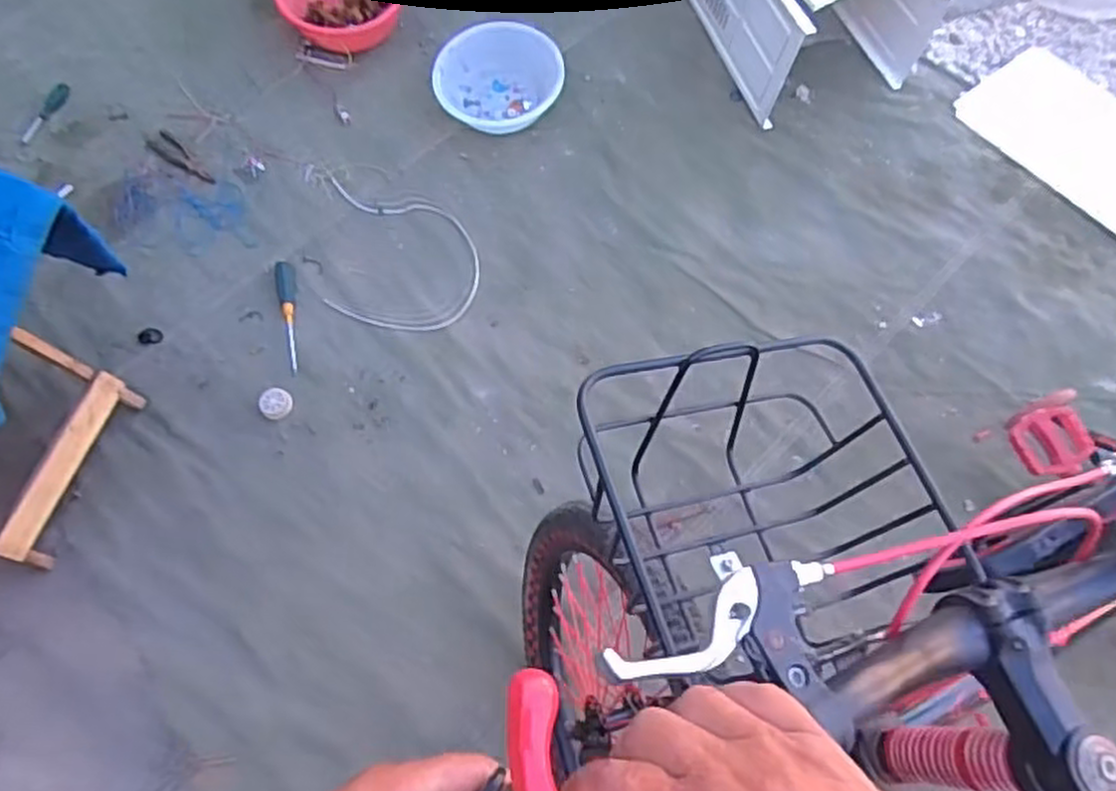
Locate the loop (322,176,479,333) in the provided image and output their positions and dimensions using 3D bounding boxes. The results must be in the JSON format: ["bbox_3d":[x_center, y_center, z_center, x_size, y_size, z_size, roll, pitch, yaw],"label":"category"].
[{"bbox_3d":[-0.291,-0.237,1.342,0.313,0.006,0.247,17,71,1],"label":"loop"}]

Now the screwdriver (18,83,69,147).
[{"bbox_3d":[-0.930,-0.509,1.378,0.032,0.020,0.147,14,69,8],"label":"screwdriver"}]

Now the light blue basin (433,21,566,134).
[{"bbox_3d":[-0.114,-0.605,1.446,0.235,0.091,0.188,11,68,5],"label":"light blue basin"}]

